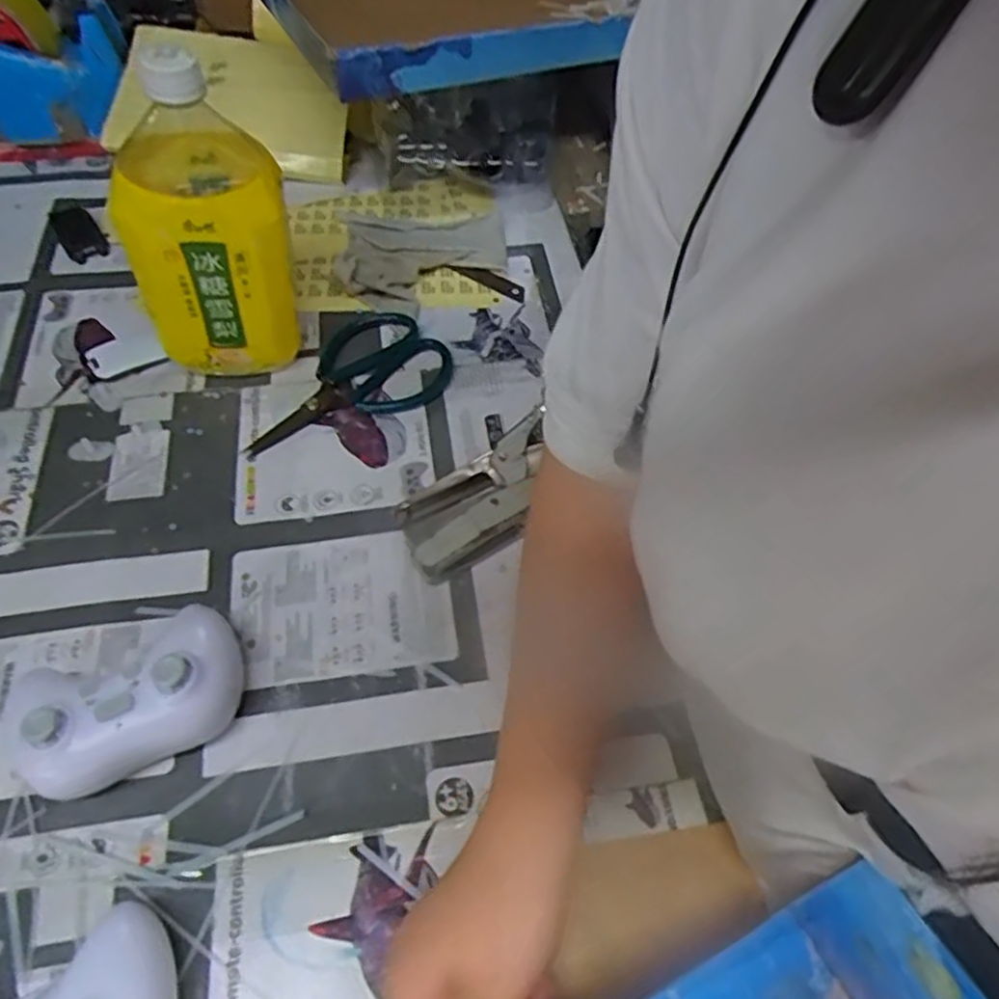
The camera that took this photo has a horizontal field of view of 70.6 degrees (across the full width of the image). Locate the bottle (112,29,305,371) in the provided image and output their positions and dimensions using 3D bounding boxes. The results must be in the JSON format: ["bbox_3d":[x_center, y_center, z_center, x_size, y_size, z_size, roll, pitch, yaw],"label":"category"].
[{"bbox_3d":[-0.182,-0.172,0.451,0.097,0.198,0.086,-11,58,-8],"label":"bottle"}]

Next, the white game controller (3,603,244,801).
[{"bbox_3d":[-0.190,0.099,0.360,0.108,0.053,0.073,-25,61,-16],"label":"white game controller"}]

